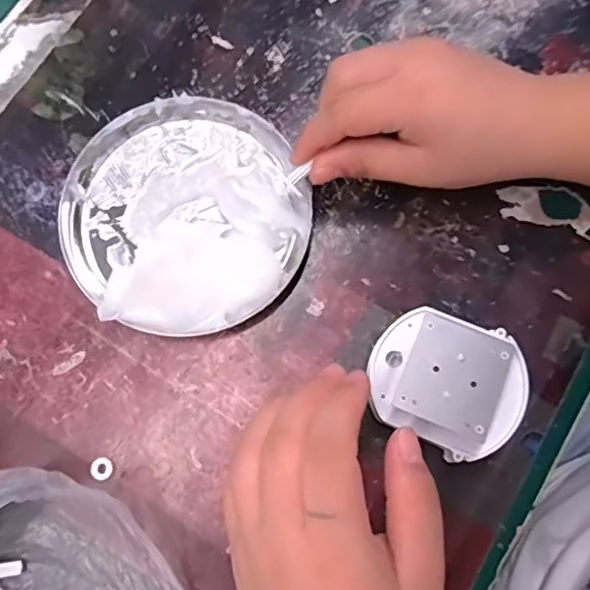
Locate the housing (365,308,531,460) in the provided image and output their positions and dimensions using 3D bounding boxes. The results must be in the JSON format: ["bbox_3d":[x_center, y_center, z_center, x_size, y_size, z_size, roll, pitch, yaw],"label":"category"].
[{"bbox_3d":[0.068,0.038,0.256,0.065,0.020,0.059,19,77,5],"label":"housing"}]

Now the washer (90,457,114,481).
[{"bbox_3d":[-0.094,0.085,0.277,0.010,0.004,0.011,-18,77,-4],"label":"washer"}]

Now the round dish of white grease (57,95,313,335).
[{"bbox_3d":[-0.058,-0.044,0.298,0.125,0.022,0.125,0,76,0],"label":"round dish of white grease"}]

